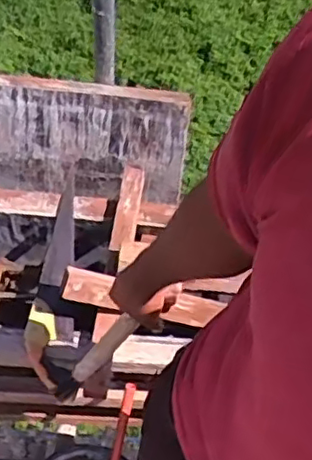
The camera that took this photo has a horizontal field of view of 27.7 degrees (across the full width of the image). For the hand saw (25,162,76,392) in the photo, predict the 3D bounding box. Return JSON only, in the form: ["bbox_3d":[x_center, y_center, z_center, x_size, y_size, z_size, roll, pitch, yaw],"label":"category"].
[{"bbox_3d":[-0.186,0.086,1.152,0.070,0.082,0.386,7,64,0],"label":"hand saw"}]

